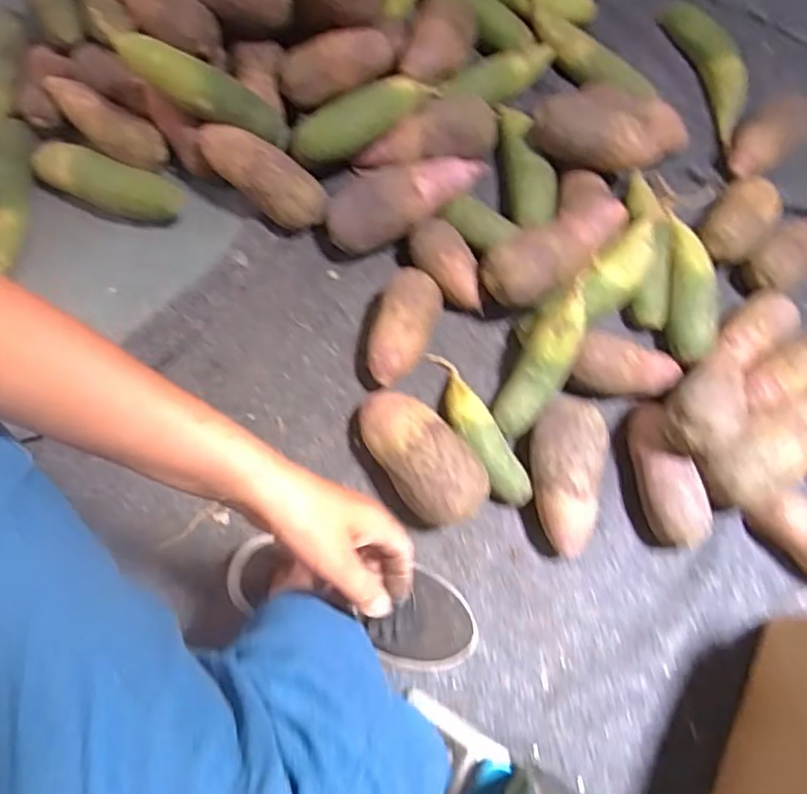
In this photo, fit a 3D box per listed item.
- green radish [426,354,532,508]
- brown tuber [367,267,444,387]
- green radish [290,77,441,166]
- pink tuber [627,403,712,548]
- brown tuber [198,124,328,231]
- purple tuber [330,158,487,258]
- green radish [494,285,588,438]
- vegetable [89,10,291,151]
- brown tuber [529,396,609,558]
[{"bbox_3d":[0.075,0.030,0.695,0.044,0.044,0.200,-26,74,-11],"label":"green radish"},{"bbox_3d":[-0.002,-0.077,0.713,0.068,0.062,0.128,22,71,5],"label":"brown tuber"},{"bbox_3d":[-0.049,-0.339,0.780,0.182,0.050,0.061,-23,72,9],"label":"green radish"},{"bbox_3d":[0.273,0.080,0.669,0.057,0.055,0.158,-12,72,-7],"label":"pink tuber"},{"bbox_3d":[-0.165,-0.263,0.754,0.164,0.052,0.058,34,72,-9],"label":"brown tuber"},{"bbox_3d":[0.001,-0.231,0.734,0.193,0.057,0.071,-20,72,13],"label":"purple tuber"},{"bbox_3d":[0.155,-0.039,0.699,0.055,0.050,0.172,27,102,7],"label":"green radish"},{"bbox_3d":[-0.238,-0.355,0.734,0.224,0.067,0.062,24,70,-19],"label":"vegetable"},{"bbox_3d":[0.169,0.082,0.672,0.074,0.070,0.154,11,71,1],"label":"brown tuber"}]

